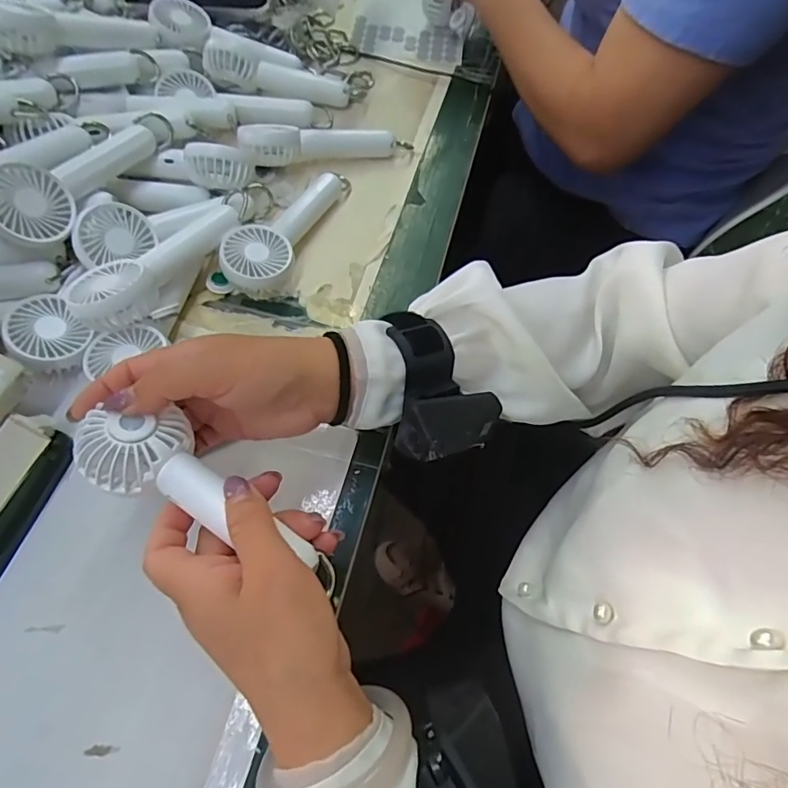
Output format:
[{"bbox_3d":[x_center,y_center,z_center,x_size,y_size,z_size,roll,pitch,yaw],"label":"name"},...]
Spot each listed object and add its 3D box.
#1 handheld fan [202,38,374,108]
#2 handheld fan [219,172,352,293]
[{"bbox_3d":[-0.106,-0.335,0.525,0.172,0.033,0.052,1,62,-18],"label":"handheld fan"},{"bbox_3d":[-0.090,-0.149,0.439,0.051,0.036,0.161,26,65,10],"label":"handheld fan"}]

